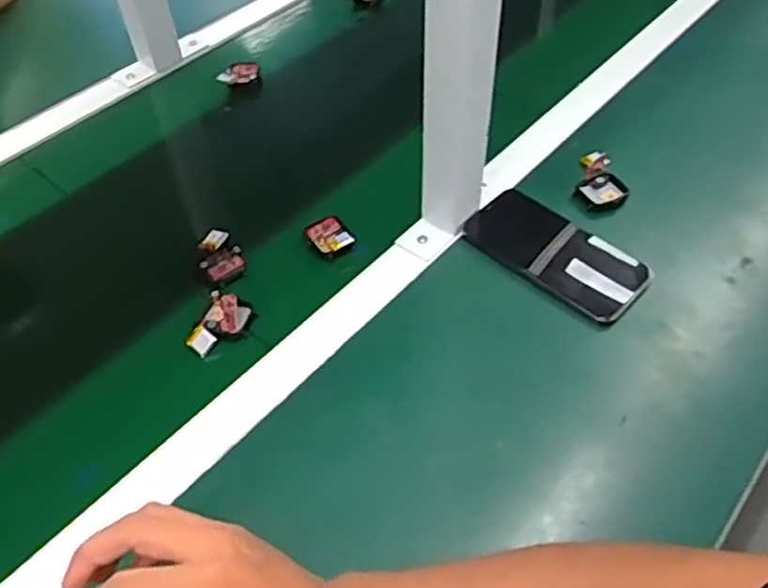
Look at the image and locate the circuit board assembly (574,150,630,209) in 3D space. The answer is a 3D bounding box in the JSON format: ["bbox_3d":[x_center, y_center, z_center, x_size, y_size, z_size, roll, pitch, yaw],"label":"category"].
[{"bbox_3d":[0.209,-0.114,0.686,0.045,0.016,0.072,-14,51,-11],"label":"circuit board assembly"}]

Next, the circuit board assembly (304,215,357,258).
[{"bbox_3d":[-0.049,-0.054,0.650,0.035,0.009,0.052,-31,50,-13],"label":"circuit board assembly"}]

